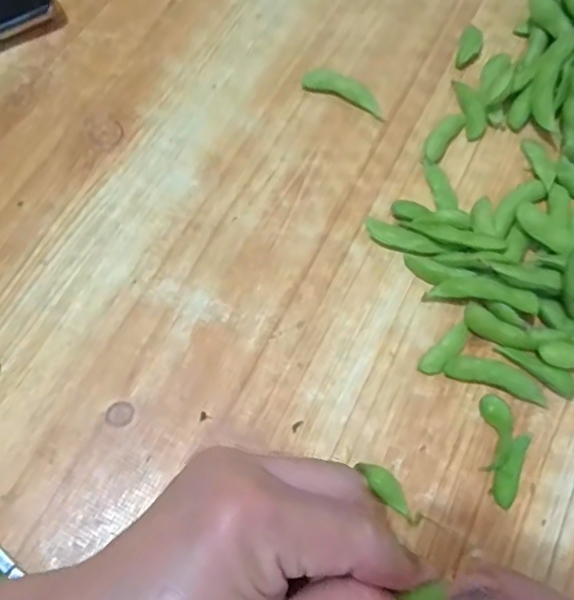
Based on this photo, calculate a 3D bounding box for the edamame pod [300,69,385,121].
[{"bbox_3d":[0.036,-0.126,0.352,0.053,0.009,0.016,26,70,10],"label":"edamame pod"}]

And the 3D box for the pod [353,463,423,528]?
[{"bbox_3d":[0.047,0.086,0.265,0.010,0.005,0.035,-41,73,-15],"label":"pod"}]

